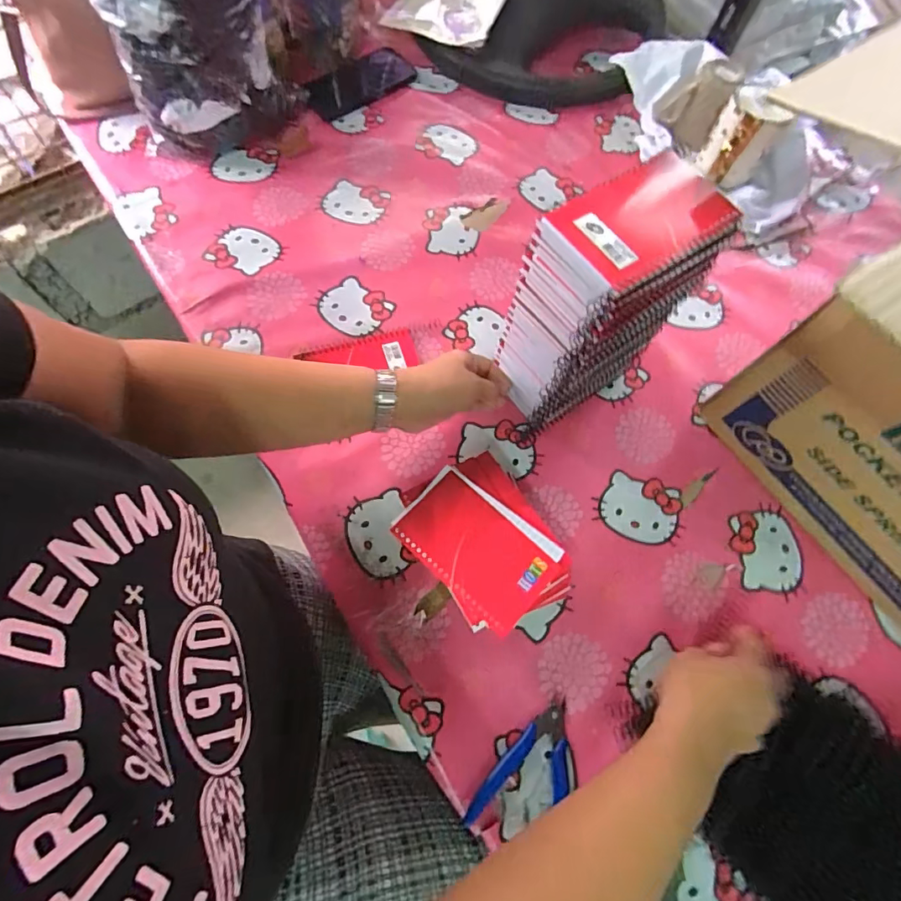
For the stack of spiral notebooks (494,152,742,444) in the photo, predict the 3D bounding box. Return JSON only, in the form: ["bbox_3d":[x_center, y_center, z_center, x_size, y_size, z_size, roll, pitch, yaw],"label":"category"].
[{"bbox_3d":[0.126,-0.123,0.454,0.144,0.215,0.087,-32,74,-14],"label":"stack of spiral notebooks"}]

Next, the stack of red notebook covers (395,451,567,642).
[{"bbox_3d":[0.030,0.089,0.457,0.113,0.059,0.148,-34,74,-14],"label":"stack of red notebook covers"}]

